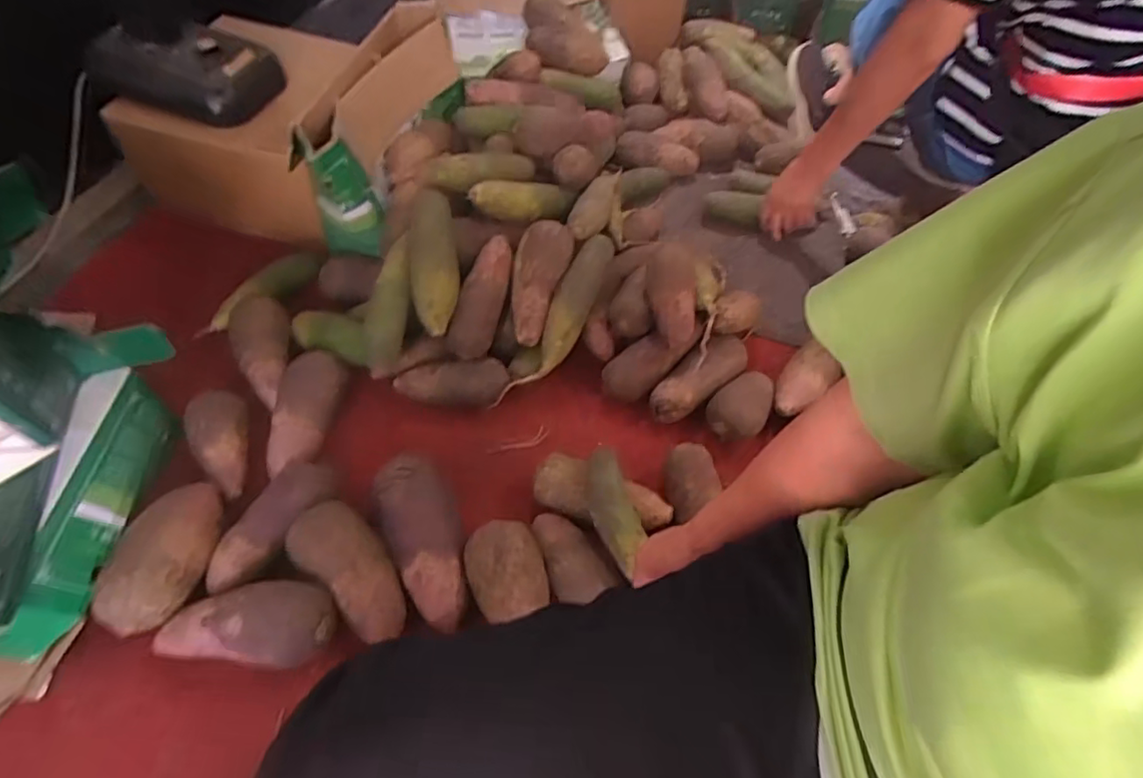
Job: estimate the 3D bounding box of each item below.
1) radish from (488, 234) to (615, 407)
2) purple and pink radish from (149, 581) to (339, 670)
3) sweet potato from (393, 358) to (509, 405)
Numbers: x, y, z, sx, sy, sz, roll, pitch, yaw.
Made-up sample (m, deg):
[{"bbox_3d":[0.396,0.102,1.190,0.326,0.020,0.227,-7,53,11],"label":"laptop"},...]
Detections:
[{"bbox_3d":[-0.011,-0.087,0.832,0.052,0.062,0.269,30,98,16],"label":"radish"},{"bbox_3d":[-0.337,0.240,0.631,0.178,0.063,0.081,5,54,-2],"label":"purple and pink radish"},{"bbox_3d":[-0.164,-0.006,0.836,0.153,0.056,0.062,-1,54,-6],"label":"sweet potato"}]

